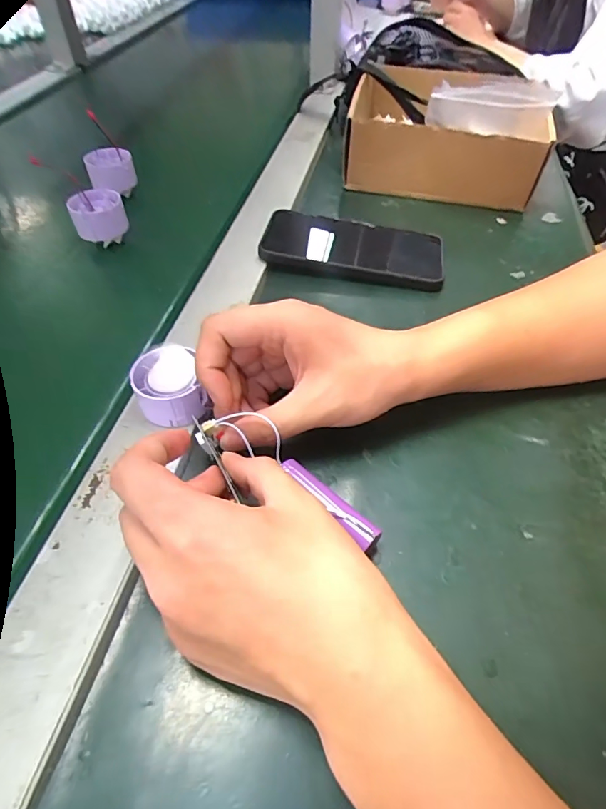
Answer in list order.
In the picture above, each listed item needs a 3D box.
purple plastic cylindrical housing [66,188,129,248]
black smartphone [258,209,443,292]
[{"bbox_3d":[-0.182,-0.169,0.413,0.045,0.034,0.034,-11,52,-13],"label":"purple plastic cylindrical housing"},{"bbox_3d":[0.045,-0.143,0.420,0.159,0.017,0.077,9,50,3],"label":"black smartphone"}]

